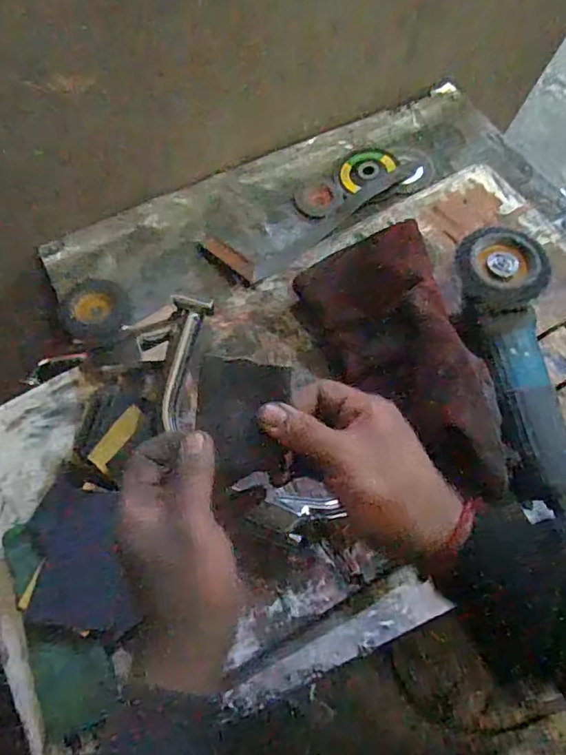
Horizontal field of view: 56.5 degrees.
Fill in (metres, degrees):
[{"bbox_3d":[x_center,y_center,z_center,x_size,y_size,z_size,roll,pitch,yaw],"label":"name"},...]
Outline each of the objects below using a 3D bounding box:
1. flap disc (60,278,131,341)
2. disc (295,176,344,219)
[{"bbox_3d":[-0.232,-0.086,0.649,0.079,0.008,0.095,-27,67,-11],"label":"flap disc"},{"bbox_3d":[0.050,-0.245,0.719,0.066,0.007,0.063,-1,64,1],"label":"disc"}]

